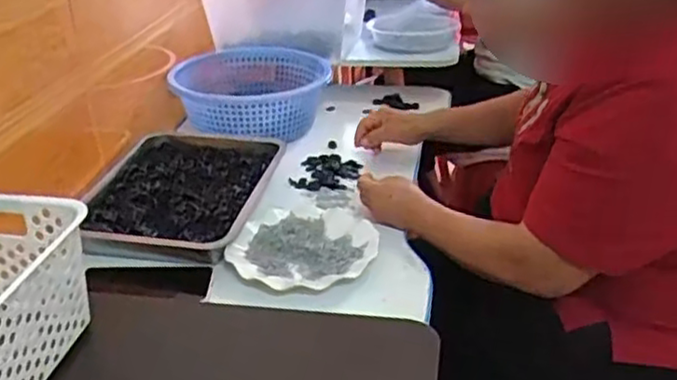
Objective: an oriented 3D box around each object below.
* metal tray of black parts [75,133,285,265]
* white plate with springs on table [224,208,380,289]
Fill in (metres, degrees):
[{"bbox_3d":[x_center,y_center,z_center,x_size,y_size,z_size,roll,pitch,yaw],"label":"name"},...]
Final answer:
[{"bbox_3d":[-0.227,0.004,1.020,0.241,0.043,0.325,3,29,8],"label":"metal tray of black parts"},{"bbox_3d":[-0.039,0.065,0.909,0.175,0.016,0.185,-1,29,1],"label":"white plate with springs on table"}]

